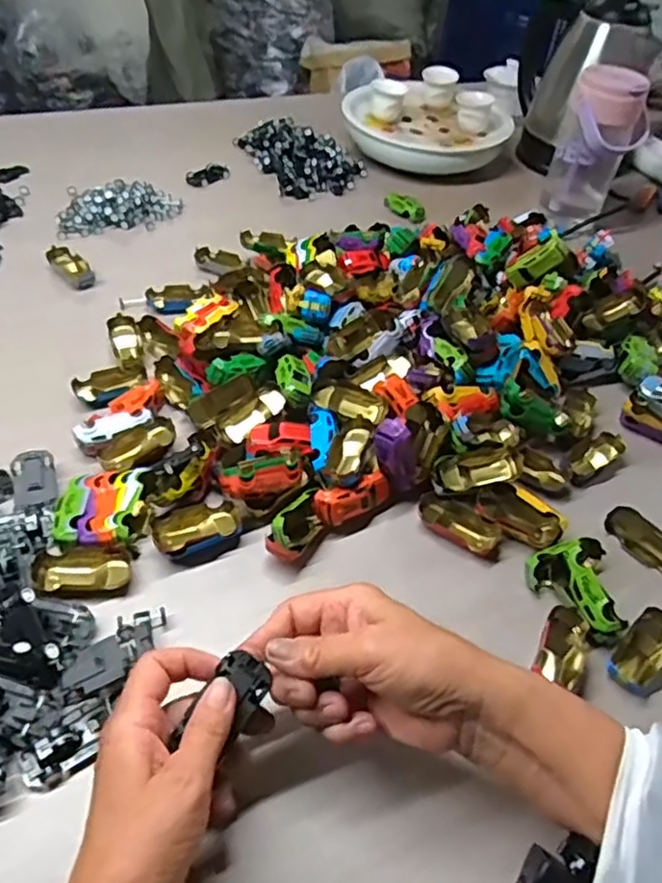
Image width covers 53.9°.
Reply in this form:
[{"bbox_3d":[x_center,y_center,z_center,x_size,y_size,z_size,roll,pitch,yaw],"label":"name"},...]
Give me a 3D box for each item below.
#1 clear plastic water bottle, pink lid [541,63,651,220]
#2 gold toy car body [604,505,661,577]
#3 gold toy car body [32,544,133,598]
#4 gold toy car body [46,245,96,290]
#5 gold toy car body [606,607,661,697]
[{"bbox_3d":[0.331,-0.365,0.807,0.094,0.163,0.087,3,47,-3],"label":"clear plastic water bottle, pink lid"},{"bbox_3d":[0.247,0.077,0.511,0.025,0.016,0.064,-33,58,-30],"label":"gold toy car body"},{"bbox_3d":[-0.172,0.091,0.454,0.060,0.019,0.033,-1,47,-6],"label":"gold toy car body"},{"bbox_3d":[-0.281,-0.191,0.706,0.062,0.018,0.029,38,55,26],"label":"gold toy car body"},{"bbox_3d":[0.215,0.146,0.447,0.033,0.023,0.064,35,54,25],"label":"gold toy car body"}]

